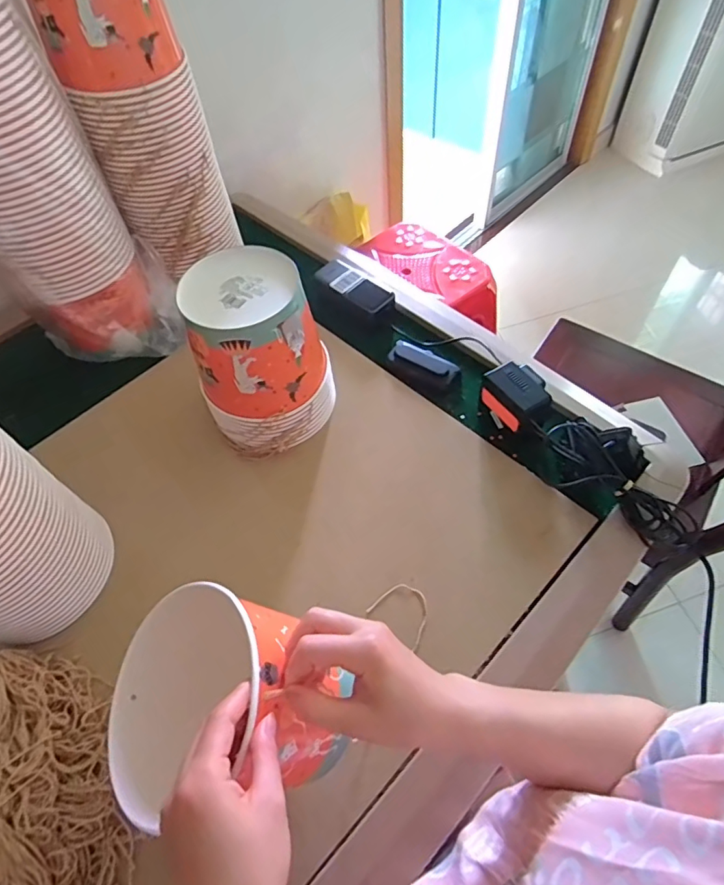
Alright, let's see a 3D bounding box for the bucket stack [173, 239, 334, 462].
[{"bbox_3d":[-0.119,-0.104,0.605,0.151,0.188,0.148,-13,57,-4],"label":"bucket stack"}]

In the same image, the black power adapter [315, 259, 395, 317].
[{"bbox_3d":[-0.012,-0.234,0.790,0.139,0.037,0.065,38,67,25],"label":"black power adapter"}]

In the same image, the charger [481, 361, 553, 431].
[{"bbox_3d":[0.195,-0.051,0.638,0.055,0.068,0.078,-31,60,-15],"label":"charger"}]

